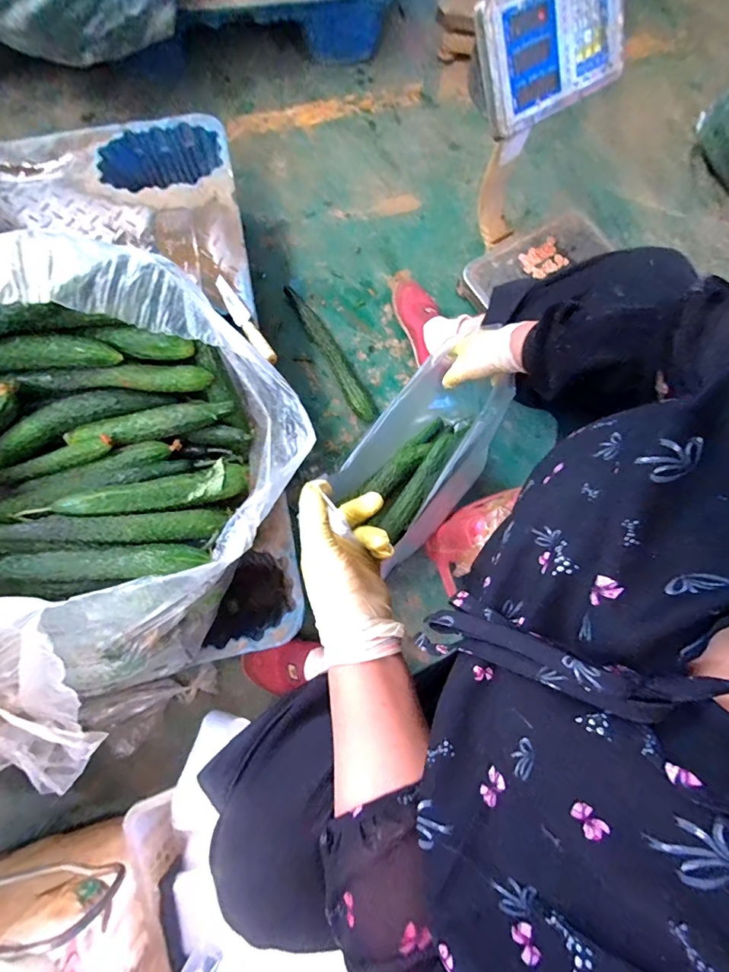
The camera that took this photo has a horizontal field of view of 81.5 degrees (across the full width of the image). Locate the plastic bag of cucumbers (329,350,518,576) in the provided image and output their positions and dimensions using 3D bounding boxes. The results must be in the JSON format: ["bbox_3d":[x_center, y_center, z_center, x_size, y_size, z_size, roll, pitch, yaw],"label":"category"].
[{"bbox_3d":[0.095,-0.044,0.768,0.181,0.111,0.324,41,80,7],"label":"plastic bag of cucumbers"}]

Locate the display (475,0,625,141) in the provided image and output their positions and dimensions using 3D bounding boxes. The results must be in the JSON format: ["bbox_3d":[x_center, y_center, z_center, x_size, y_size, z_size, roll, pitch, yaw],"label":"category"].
[{"bbox_3d":[0.272,-0.627,0.596,0.245,0.106,0.111,-35,81,-8],"label":"display"}]

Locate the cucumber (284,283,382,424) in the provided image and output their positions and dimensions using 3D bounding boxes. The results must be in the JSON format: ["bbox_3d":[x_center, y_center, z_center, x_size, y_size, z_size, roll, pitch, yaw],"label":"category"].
[{"bbox_3d":[-0.075,-0.281,0.864,0.048,0.046,0.348,-30,80,-7],"label":"cucumber"}]

